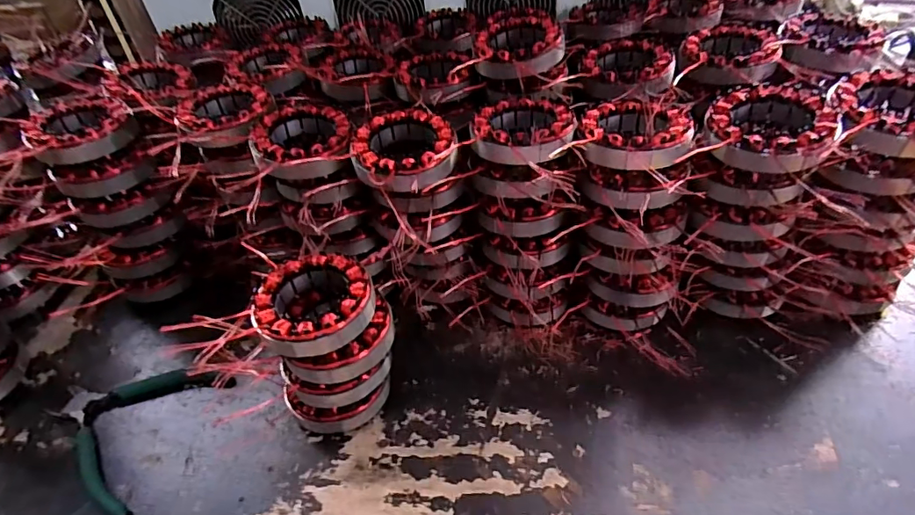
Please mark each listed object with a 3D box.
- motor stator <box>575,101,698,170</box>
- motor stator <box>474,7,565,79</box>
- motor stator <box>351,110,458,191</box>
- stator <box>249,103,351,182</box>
[{"bbox_3d":[0.143,-0.101,0.395,0.085,0.026,0.084,19,49,24],"label":"motor stator"},{"bbox_3d":[0.059,-0.202,0.479,0.087,0.038,0.095,1,44,8],"label":"motor stator"},{"bbox_3d":[-0.045,-0.089,0.412,0.083,0.028,0.088,-3,44,3],"label":"motor stator"},{"bbox_3d":[-0.133,-0.097,0.426,0.082,0.035,0.097,-20,45,-14],"label":"stator"}]

